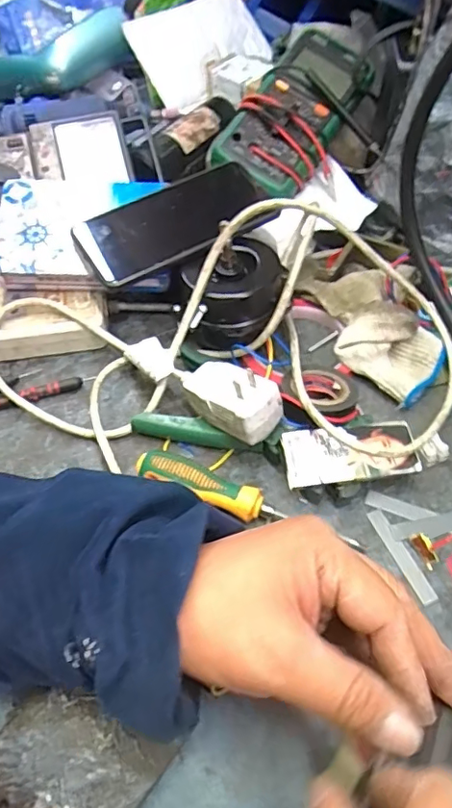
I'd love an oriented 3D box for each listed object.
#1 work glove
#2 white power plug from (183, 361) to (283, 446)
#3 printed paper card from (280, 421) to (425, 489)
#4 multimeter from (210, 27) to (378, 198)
[{"bbox_3d":[0.122,-0.058,0.441,0.089,0.040,0.125,-7,53,-3],"label":"work glove"},{"bbox_3d":[0.001,-0.007,0.376,0.074,0.032,0.039,37,64,26],"label":"white power plug"},{"bbox_3d":[0.083,0.032,0.364,0.088,0.006,0.038,-7,64,-7],"label":"printed paper card"},{"bbox_3d":[0.072,-0.290,0.533,0.096,0.048,0.187,34,79,0],"label":"multimeter"}]

